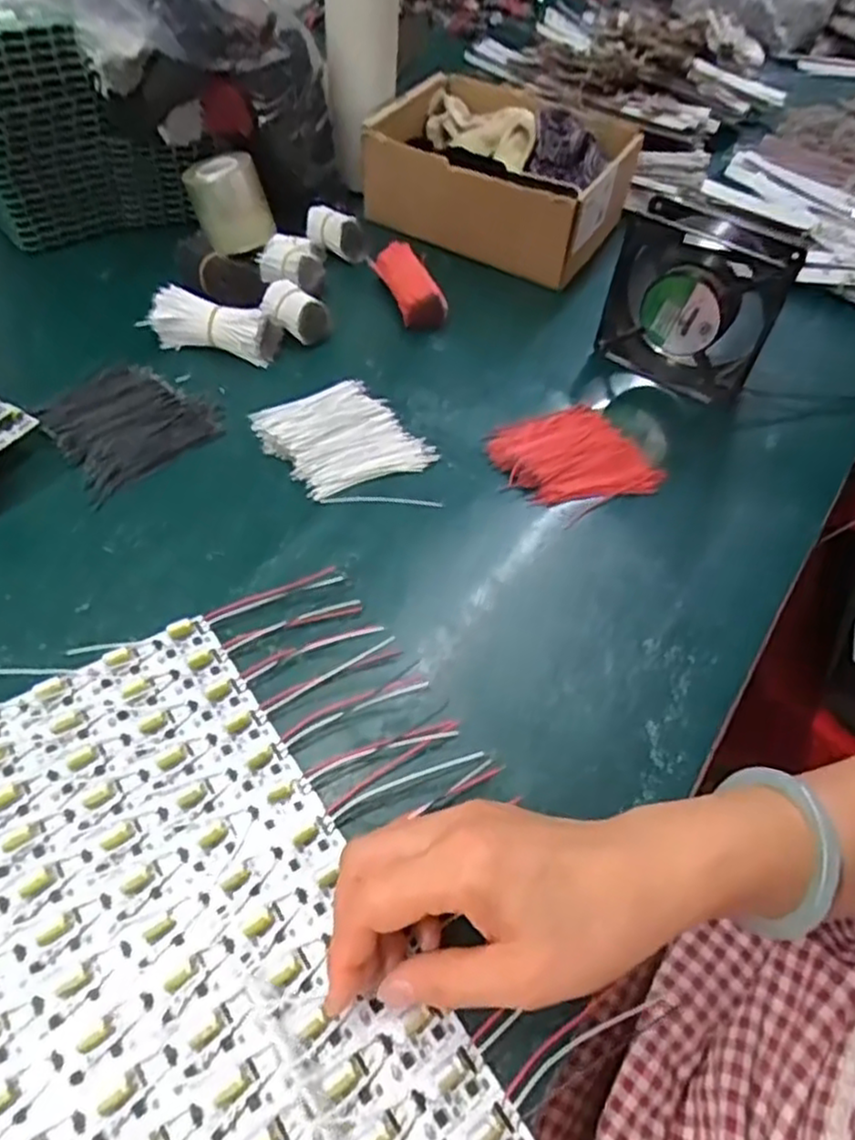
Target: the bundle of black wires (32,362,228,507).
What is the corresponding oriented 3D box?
[{"bbox_3d":[-0.209,-0.104,0.498,0.099,0.015,0.103,36,56,21],"label":"bundle of black wires"}]

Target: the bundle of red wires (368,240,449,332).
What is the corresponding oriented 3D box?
[{"bbox_3d":[-0.015,-0.242,0.611,0.033,0.029,0.089,-18,55,-19],"label":"bundle of red wires"}]

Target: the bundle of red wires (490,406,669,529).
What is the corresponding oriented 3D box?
[{"bbox_3d":[0.104,-0.080,0.509,0.096,0.013,0.091,-21,56,-22],"label":"bundle of red wires"}]

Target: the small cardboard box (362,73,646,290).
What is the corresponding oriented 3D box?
[{"bbox_3d":[0.066,-0.378,0.686,0.223,0.085,0.185,23,52,12],"label":"small cardboard box"}]

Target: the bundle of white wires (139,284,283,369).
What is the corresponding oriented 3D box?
[{"bbox_3d":[-0.164,-0.189,0.553,0.097,0.034,0.034,10,51,1],"label":"bundle of white wires"}]

